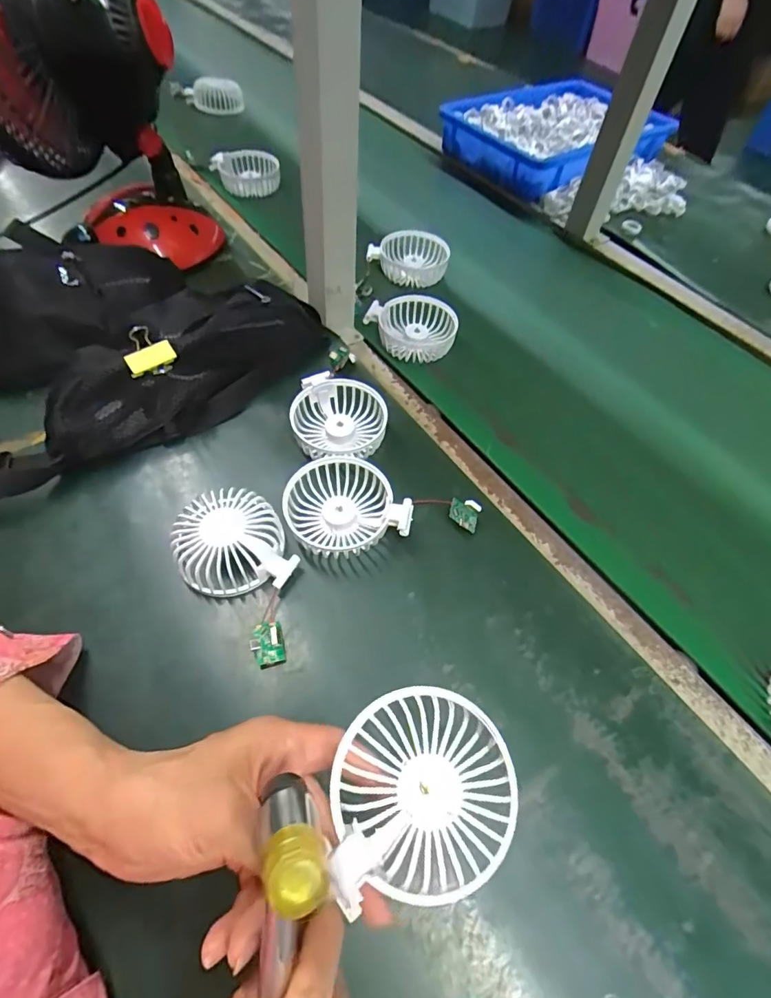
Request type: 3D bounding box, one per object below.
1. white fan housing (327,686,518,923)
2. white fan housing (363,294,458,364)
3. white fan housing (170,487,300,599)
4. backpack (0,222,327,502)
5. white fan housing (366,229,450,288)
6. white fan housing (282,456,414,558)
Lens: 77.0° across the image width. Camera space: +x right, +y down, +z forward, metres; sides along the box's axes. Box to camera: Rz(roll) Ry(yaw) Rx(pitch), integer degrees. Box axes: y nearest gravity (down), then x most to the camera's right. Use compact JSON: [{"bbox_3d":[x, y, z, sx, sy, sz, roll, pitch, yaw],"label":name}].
[{"bbox_3d":[0.021,0.147,0.246,0.089,0.030,0.089,5,57,-1],"label":"white fan housing"},{"bbox_3d":[0.032,-0.195,0.556,0.095,0.030,0.078,-12,59,-12],"label":"white fan housing"},{"bbox_3d":[-0.125,0.037,0.391,0.084,0.039,0.091,-24,62,-19],"label":"white fan housing"},{"bbox_3d":[-0.289,-0.171,0.487,0.396,0.075,0.285,-28,63,-21],"label":"backpack"},{"bbox_3d":[0.031,-0.314,0.633,0.098,0.032,0.086,15,57,5],"label":"white fan housing"},{"bbox_3d":[-0.035,0.006,0.417,0.098,0.036,0.080,-11,58,-11],"label":"white fan housing"}]

